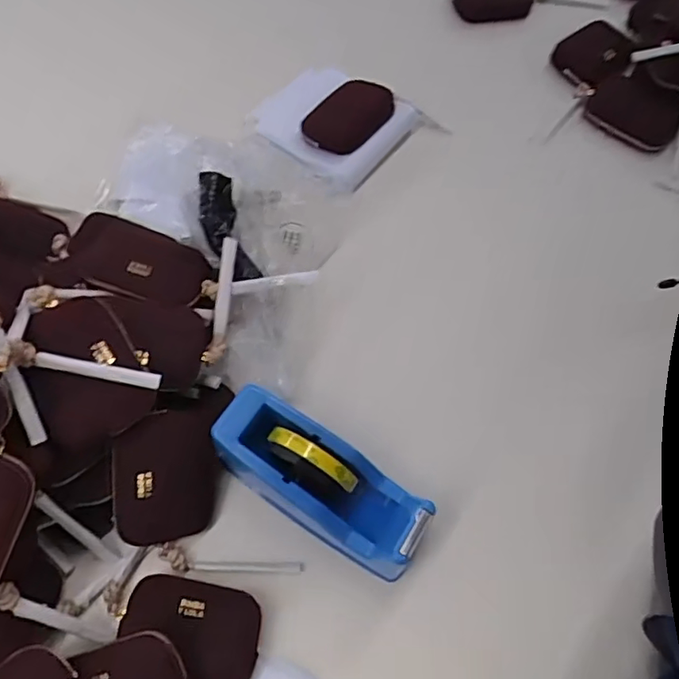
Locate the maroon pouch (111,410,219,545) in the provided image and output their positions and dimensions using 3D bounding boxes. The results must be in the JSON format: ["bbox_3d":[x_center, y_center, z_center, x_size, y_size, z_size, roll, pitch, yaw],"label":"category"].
[{"bbox_3d":[-0.153,0.121,0.509,0.095,0.024,0.110,-3,93,-47],"label":"maroon pouch"}]

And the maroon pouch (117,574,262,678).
[{"bbox_3d":[-0.125,0.245,0.469,0.116,0.030,0.082,10,63,2],"label":"maroon pouch"}]

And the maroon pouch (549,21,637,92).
[{"bbox_3d":[0.366,-0.406,0.801,0.093,0.028,0.133,40,68,15],"label":"maroon pouch"}]

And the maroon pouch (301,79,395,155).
[{"bbox_3d":[0.012,-0.277,0.704,0.078,0.029,0.114,35,68,13],"label":"maroon pouch"}]

